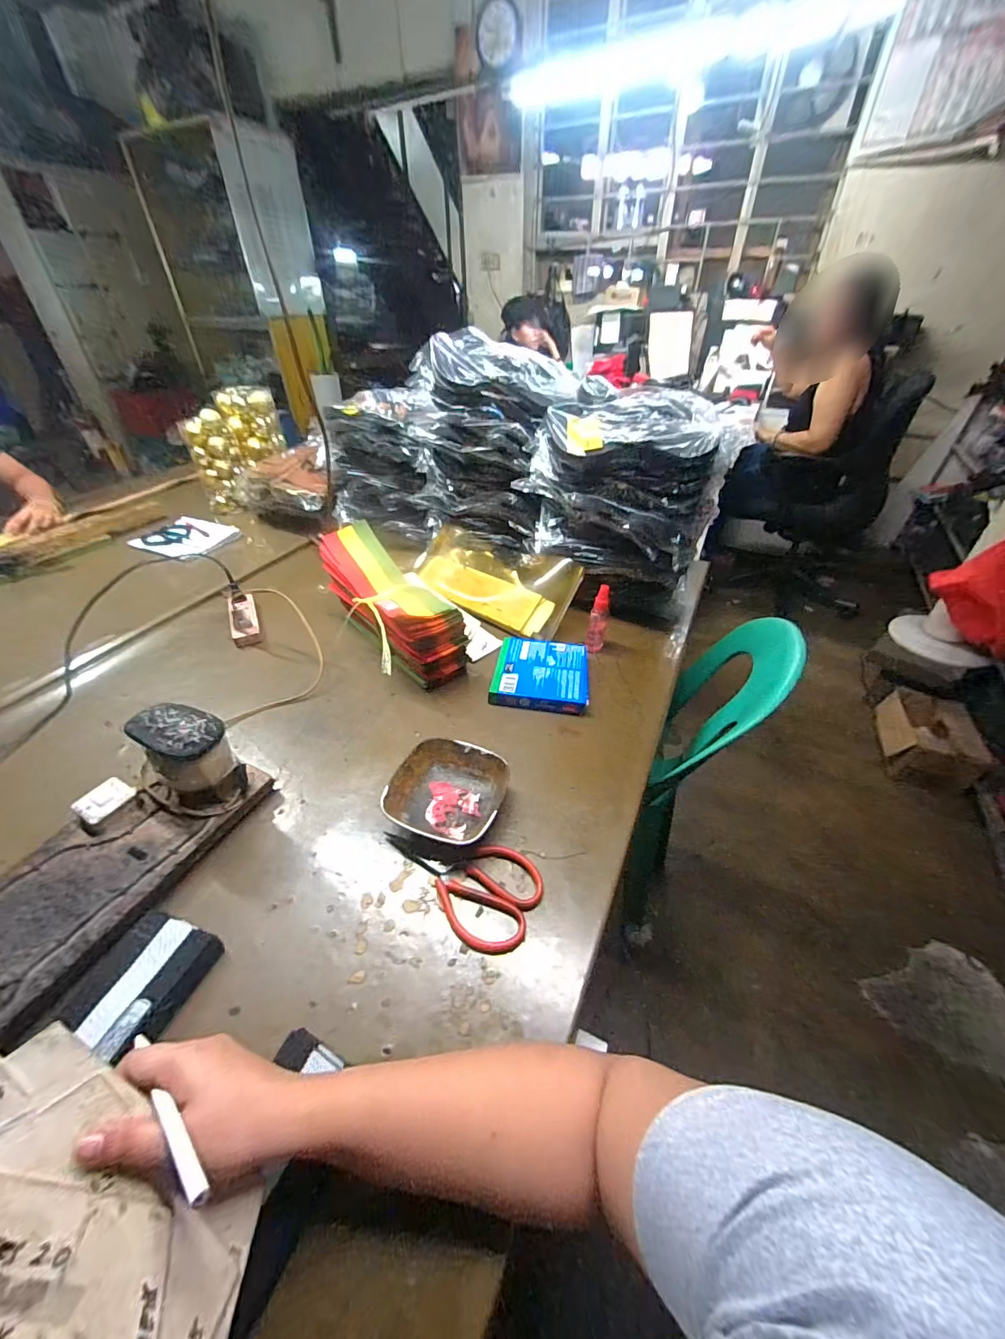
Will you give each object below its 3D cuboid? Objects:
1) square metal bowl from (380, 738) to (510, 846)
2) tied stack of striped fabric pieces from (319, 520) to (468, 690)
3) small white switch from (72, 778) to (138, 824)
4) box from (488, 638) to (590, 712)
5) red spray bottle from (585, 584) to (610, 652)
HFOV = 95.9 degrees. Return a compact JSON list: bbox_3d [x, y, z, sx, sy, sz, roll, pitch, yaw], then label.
[{"bbox_3d":[-0.063,0.147,0.536,0.128,0.045,0.118,12,41,14],"label":"square metal bowl"},{"bbox_3d":[-0.181,-0.102,0.741,0.126,0.153,0.301,-21,44,-24],"label":"tied stack of striped fabric pieces"},{"bbox_3d":[-0.438,0.144,0.499,0.035,0.013,0.049,33,39,4],"label":"small white switch"},{"bbox_3d":[0.060,0.006,0.711,0.143,0.026,0.136,3,40,4],"label":"box"},{"bbox_3d":[0.159,-0.082,0.750,0.029,0.110,0.030,11,41,12],"label":"red spray bottle"}]

